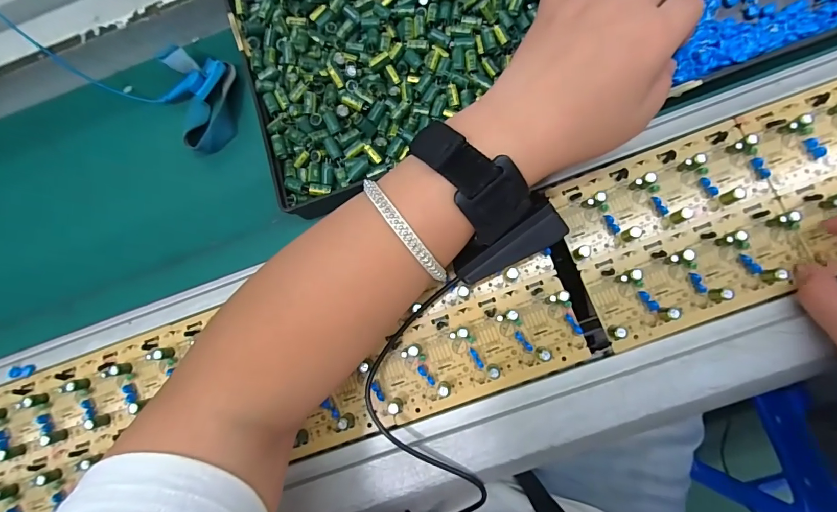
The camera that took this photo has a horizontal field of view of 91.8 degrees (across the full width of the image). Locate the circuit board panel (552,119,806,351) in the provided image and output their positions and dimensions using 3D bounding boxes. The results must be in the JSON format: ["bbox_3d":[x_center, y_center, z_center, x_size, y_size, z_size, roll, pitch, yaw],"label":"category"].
[{"bbox_3d":[0.175,-0.015,0.274,0.136,0.024,0.117,-21,88,2],"label":"circuit board panel"}]

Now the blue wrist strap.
[{"bbox_3d":[-0.165,-0.114,0.305,0.052,0.023,0.073,2,83,6],"label":"blue wrist strap"}]

